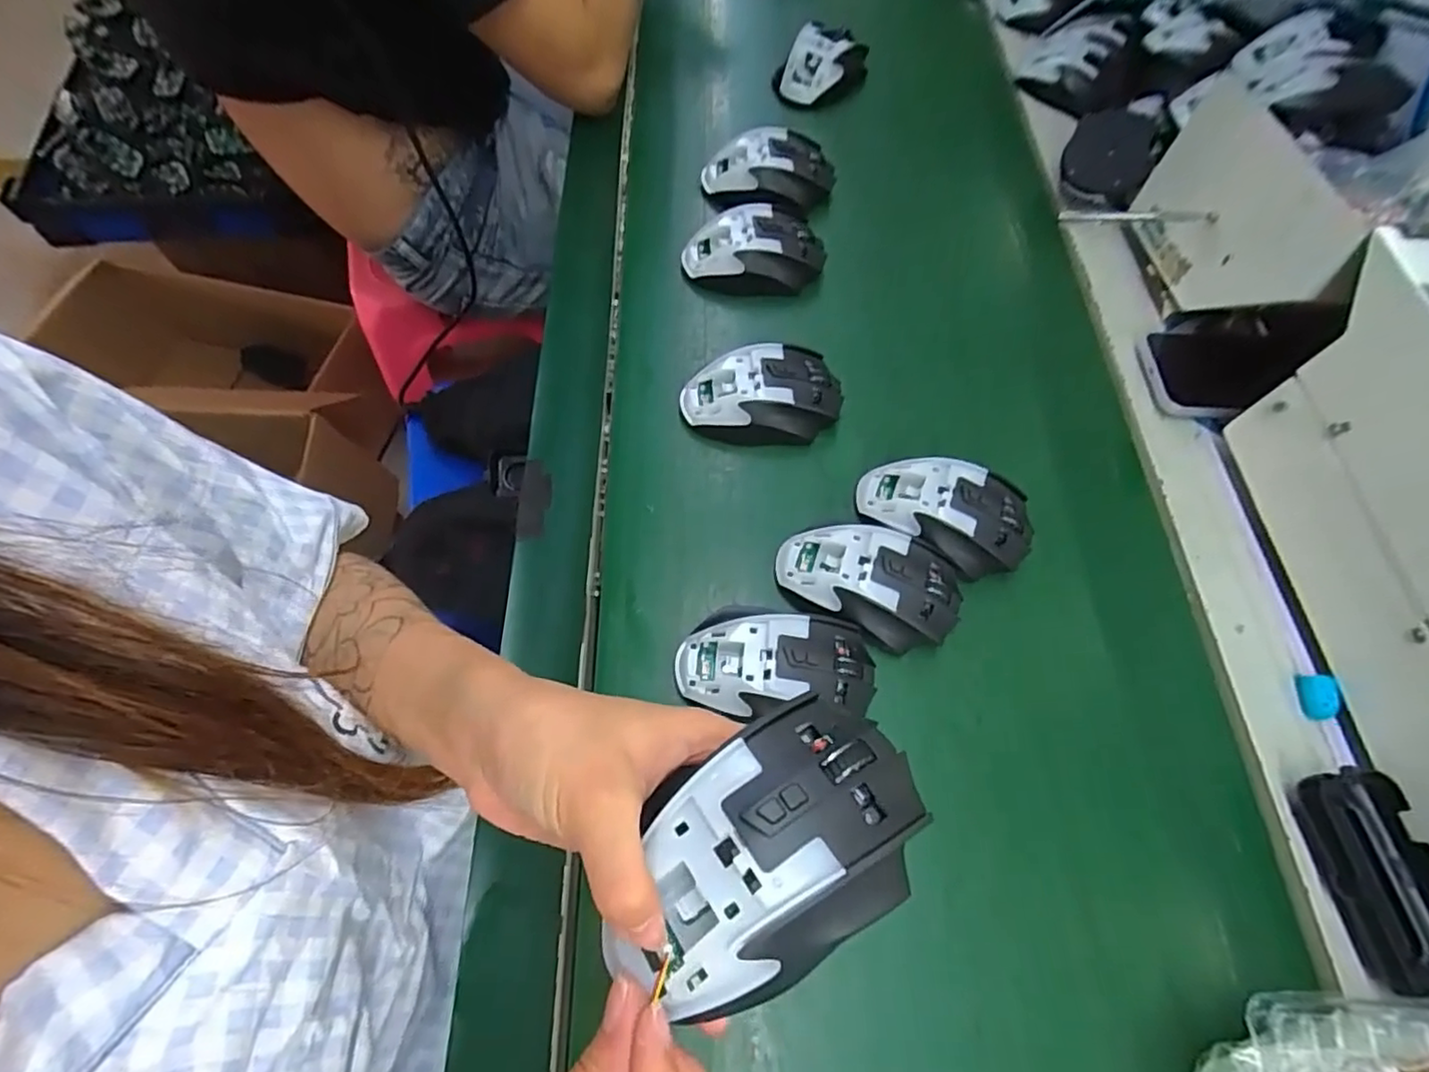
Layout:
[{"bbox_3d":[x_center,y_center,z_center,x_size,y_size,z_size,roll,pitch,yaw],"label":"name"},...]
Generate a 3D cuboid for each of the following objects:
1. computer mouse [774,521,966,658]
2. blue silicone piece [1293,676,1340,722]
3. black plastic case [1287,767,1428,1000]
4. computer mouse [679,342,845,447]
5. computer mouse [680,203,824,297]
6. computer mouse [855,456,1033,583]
[{"bbox_3d":[0.097,0.030,0.405,0.113,0.034,0.065,15,65,5],"label":"computer mouse"},{"bbox_3d":[0.373,0.099,0.396,0.015,0.015,0.026,2,64,-1],"label":"blue silicone piece"},{"bbox_3d":[0.362,0.184,0.347,0.050,0.029,0.104,-3,64,-4],"label":"black plastic case"},{"bbox_3d":[0.035,-0.101,0.467,0.111,0.040,0.065,-10,65,-7],"label":"computer mouse"},{"bbox_3d":[0.032,-0.234,0.533,0.113,0.047,0.059,0,64,-2],"label":"computer mouse"},{"bbox_3d":[0.155,-0.015,0.429,0.113,0.034,0.068,15,65,5],"label":"computer mouse"}]

